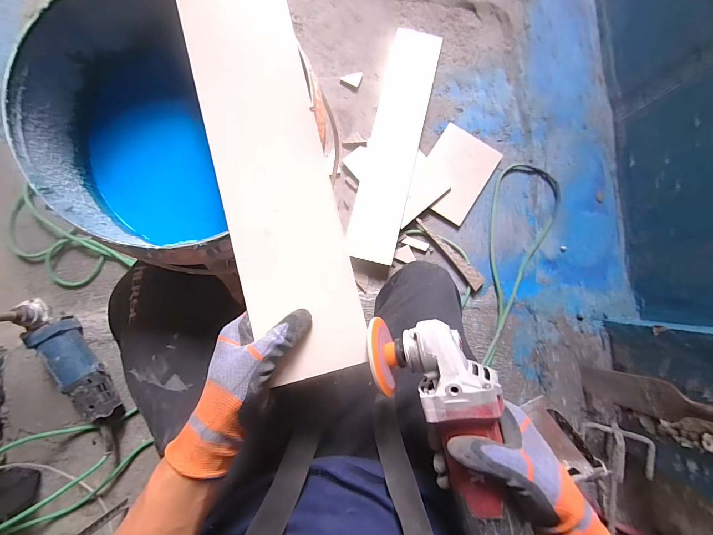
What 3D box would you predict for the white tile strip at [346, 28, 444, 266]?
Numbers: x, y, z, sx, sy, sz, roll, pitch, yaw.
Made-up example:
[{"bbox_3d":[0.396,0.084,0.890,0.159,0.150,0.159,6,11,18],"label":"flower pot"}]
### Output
[{"bbox_3d":[0.086,-0.280,0.685,0.113,0.016,0.543,13,81,-3],"label":"white tile strip"}]

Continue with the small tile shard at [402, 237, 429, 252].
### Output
[{"bbox_3d":[0.130,-0.053,0.678,0.056,0.007,0.018,21,81,-2],"label":"small tile shard"}]

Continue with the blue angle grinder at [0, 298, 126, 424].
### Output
[{"bbox_3d":[-0.534,0.180,0.573,0.066,0.109,0.266,-30,100,-9],"label":"blue angle grinder"}]

